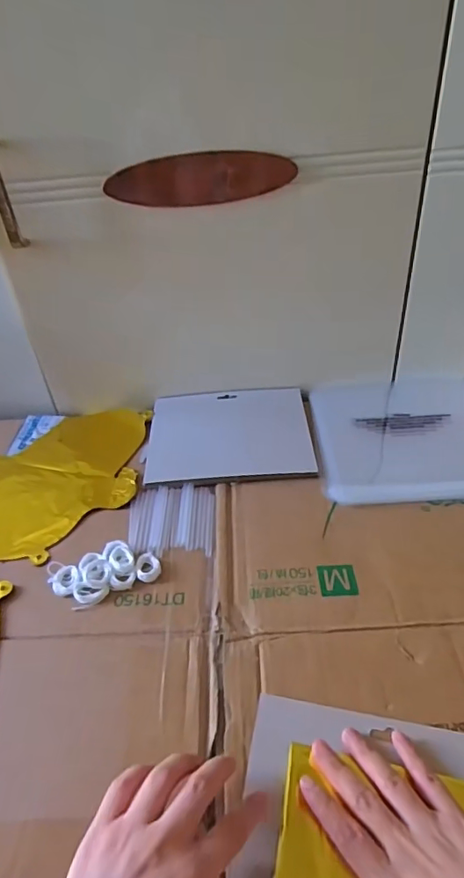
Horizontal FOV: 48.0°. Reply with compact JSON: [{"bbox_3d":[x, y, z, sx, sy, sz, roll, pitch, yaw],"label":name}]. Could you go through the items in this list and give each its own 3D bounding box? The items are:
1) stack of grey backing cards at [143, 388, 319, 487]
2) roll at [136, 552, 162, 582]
[{"bbox_3d":[-0.003,-0.008,0.621,0.188,0.004,0.159,-3,41,1],"label":"stack of grey backing cards"},{"bbox_3d":[-0.078,0.119,0.486,0.022,0.007,0.028,-2,41,2],"label":"roll"}]

